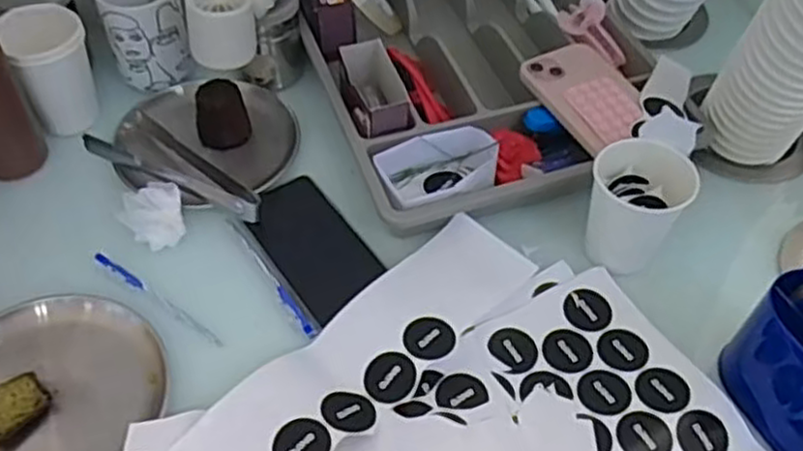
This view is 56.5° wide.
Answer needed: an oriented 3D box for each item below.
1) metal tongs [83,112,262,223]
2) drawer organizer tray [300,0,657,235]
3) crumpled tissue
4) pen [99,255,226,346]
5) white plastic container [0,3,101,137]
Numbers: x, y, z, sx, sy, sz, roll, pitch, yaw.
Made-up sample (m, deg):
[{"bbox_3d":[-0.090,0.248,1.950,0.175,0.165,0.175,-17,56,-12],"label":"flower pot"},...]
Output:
[{"bbox_3d":[-0.196,-0.047,0.661,0.175,0.022,0.063,30,56,21],"label":"metal tongs"},{"bbox_3d":[0.074,-0.172,0.744,0.306,0.061,0.356,-15,53,-13],"label":"drawer organizer tray"},{"bbox_3d":[-0.209,-0.006,0.627,0.049,0.020,0.058,-12,52,-11],"label":"crumpled tissue"},{"bbox_3d":[-0.196,0.058,0.596,0.134,0.006,0.008,31,56,18],"label":"pen"},{"bbox_3d":[-0.323,-0.146,0.690,0.072,0.097,0.071,-24,55,-19],"label":"white plastic container"}]

